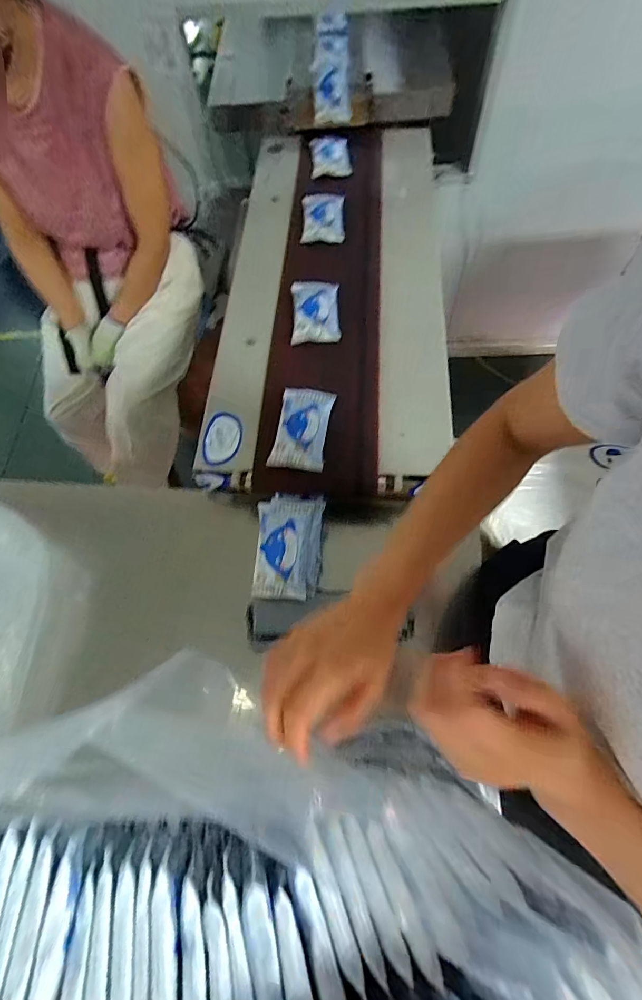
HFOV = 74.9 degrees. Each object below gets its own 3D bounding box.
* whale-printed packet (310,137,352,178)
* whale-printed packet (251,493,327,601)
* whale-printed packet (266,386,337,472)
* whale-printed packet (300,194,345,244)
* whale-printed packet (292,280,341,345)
[{"bbox_3d":[0.022,-0.836,1.019,0.093,0.019,0.145,-3,66,2],"label":"whale-printed packet"},{"bbox_3d":[-0.050,0.067,0.644,0.100,0.049,0.159,3,67,4],"label":"whale-printed packet"},{"bbox_3d":[-0.030,-0.117,0.690,0.087,0.033,0.146,8,67,7],"label":"whale-printed packet"},{"bbox_3d":[0.005,-0.621,0.917,0.093,0.041,0.141,2,67,4],"label":"whale-printed packet"},{"bbox_3d":[-0.011,-0.360,0.796,0.090,0.033,0.148,-1,66,2],"label":"whale-printed packet"}]

